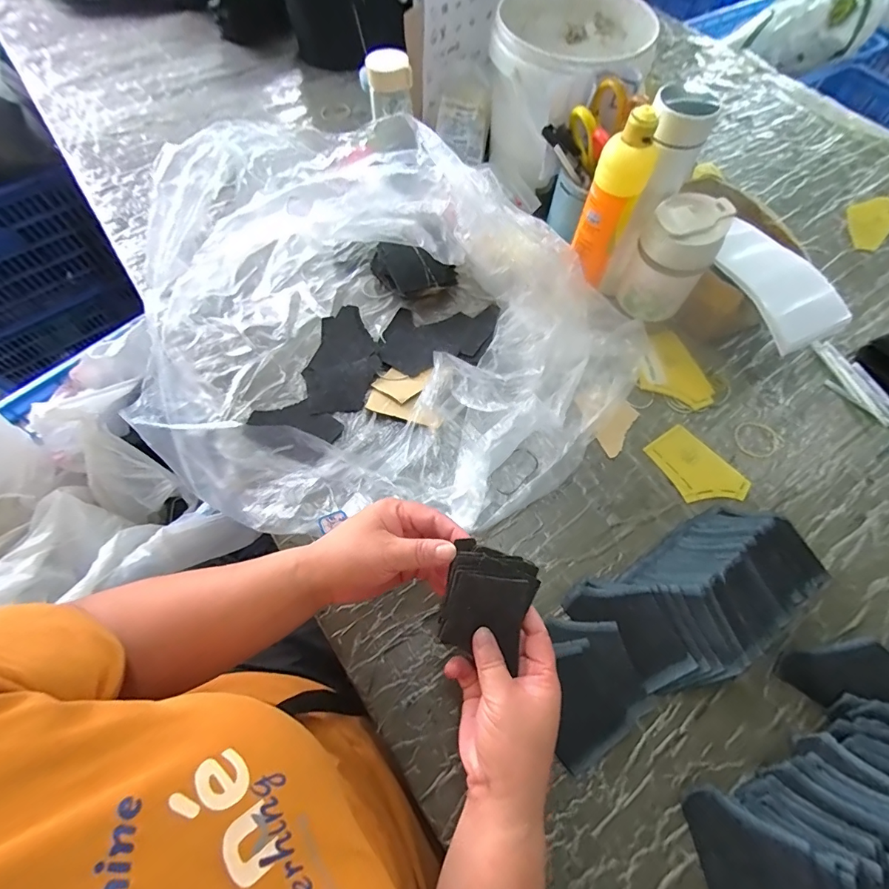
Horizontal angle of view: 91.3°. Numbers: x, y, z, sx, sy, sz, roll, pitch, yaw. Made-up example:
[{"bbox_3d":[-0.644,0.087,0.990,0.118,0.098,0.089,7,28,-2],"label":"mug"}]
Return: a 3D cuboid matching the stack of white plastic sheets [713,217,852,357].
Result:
[{"bbox_3d":[0.387,-0.191,0.510,0.106,0.038,0.167,-30,68,-14],"label":"stack of white plastic sheets"}]

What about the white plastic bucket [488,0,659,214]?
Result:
[{"bbox_3d":[0.172,-0.492,0.623,0.206,0.174,0.226,0,64,-1],"label":"white plastic bucket"}]

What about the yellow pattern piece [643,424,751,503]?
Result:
[{"bbox_3d":[0.289,0.028,0.500,0.069,0.005,0.103,-33,69,-15],"label":"yellow pattern piece"}]

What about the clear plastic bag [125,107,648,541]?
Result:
[{"bbox_3d":[-0.085,-0.114,0.455,0.484,0.191,0.419,35,69,15],"label":"clear plastic bag"}]

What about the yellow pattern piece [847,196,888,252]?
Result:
[{"bbox_3d":[0.675,-0.355,0.689,0.067,0.004,0.138,41,74,19],"label":"yellow pattern piece"}]

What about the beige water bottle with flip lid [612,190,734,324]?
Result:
[{"bbox_3d":[0.262,-0.209,0.522,0.082,0.149,0.076,31,67,13],"label":"beige water bottle with flip lid"}]

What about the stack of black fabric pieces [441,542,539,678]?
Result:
[{"bbox_3d":[0.034,0.124,0.340,0.070,0.014,0.084,14,99,-14],"label":"stack of black fabric pieces"}]

